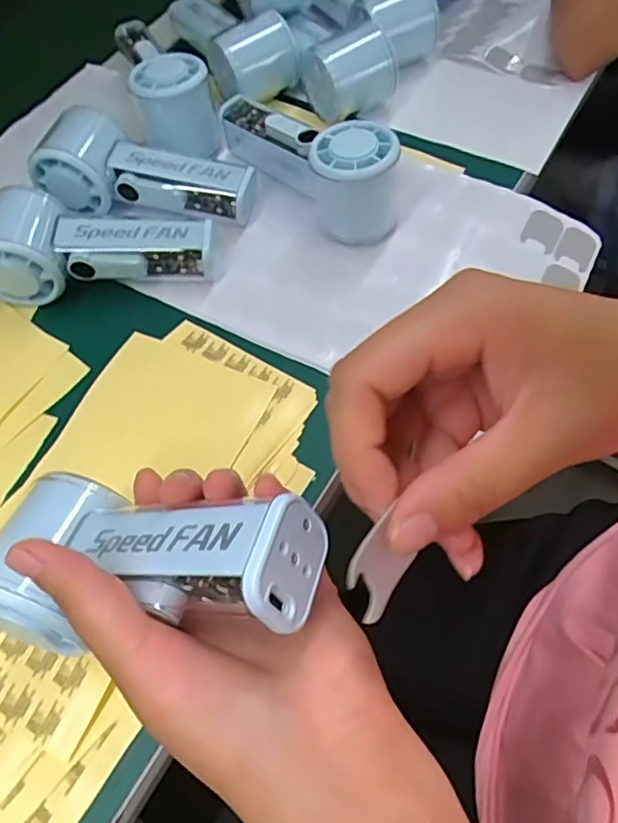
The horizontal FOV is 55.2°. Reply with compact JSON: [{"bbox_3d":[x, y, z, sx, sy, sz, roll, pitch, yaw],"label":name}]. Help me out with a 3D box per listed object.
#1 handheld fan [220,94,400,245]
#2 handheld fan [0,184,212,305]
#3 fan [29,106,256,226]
[{"bbox_3d":[0.004,-0.185,0.417,0.063,0.060,0.154,-36,65,-15],"label":"handheld fan"},{"bbox_3d":[-0.144,-0.116,0.392,0.152,0.058,0.059,-9,61,-1],"label":"handheld fan"},{"bbox_3d":[-0.117,-0.177,0.422,0.153,0.058,0.063,2,62,5],"label":"fan"}]

